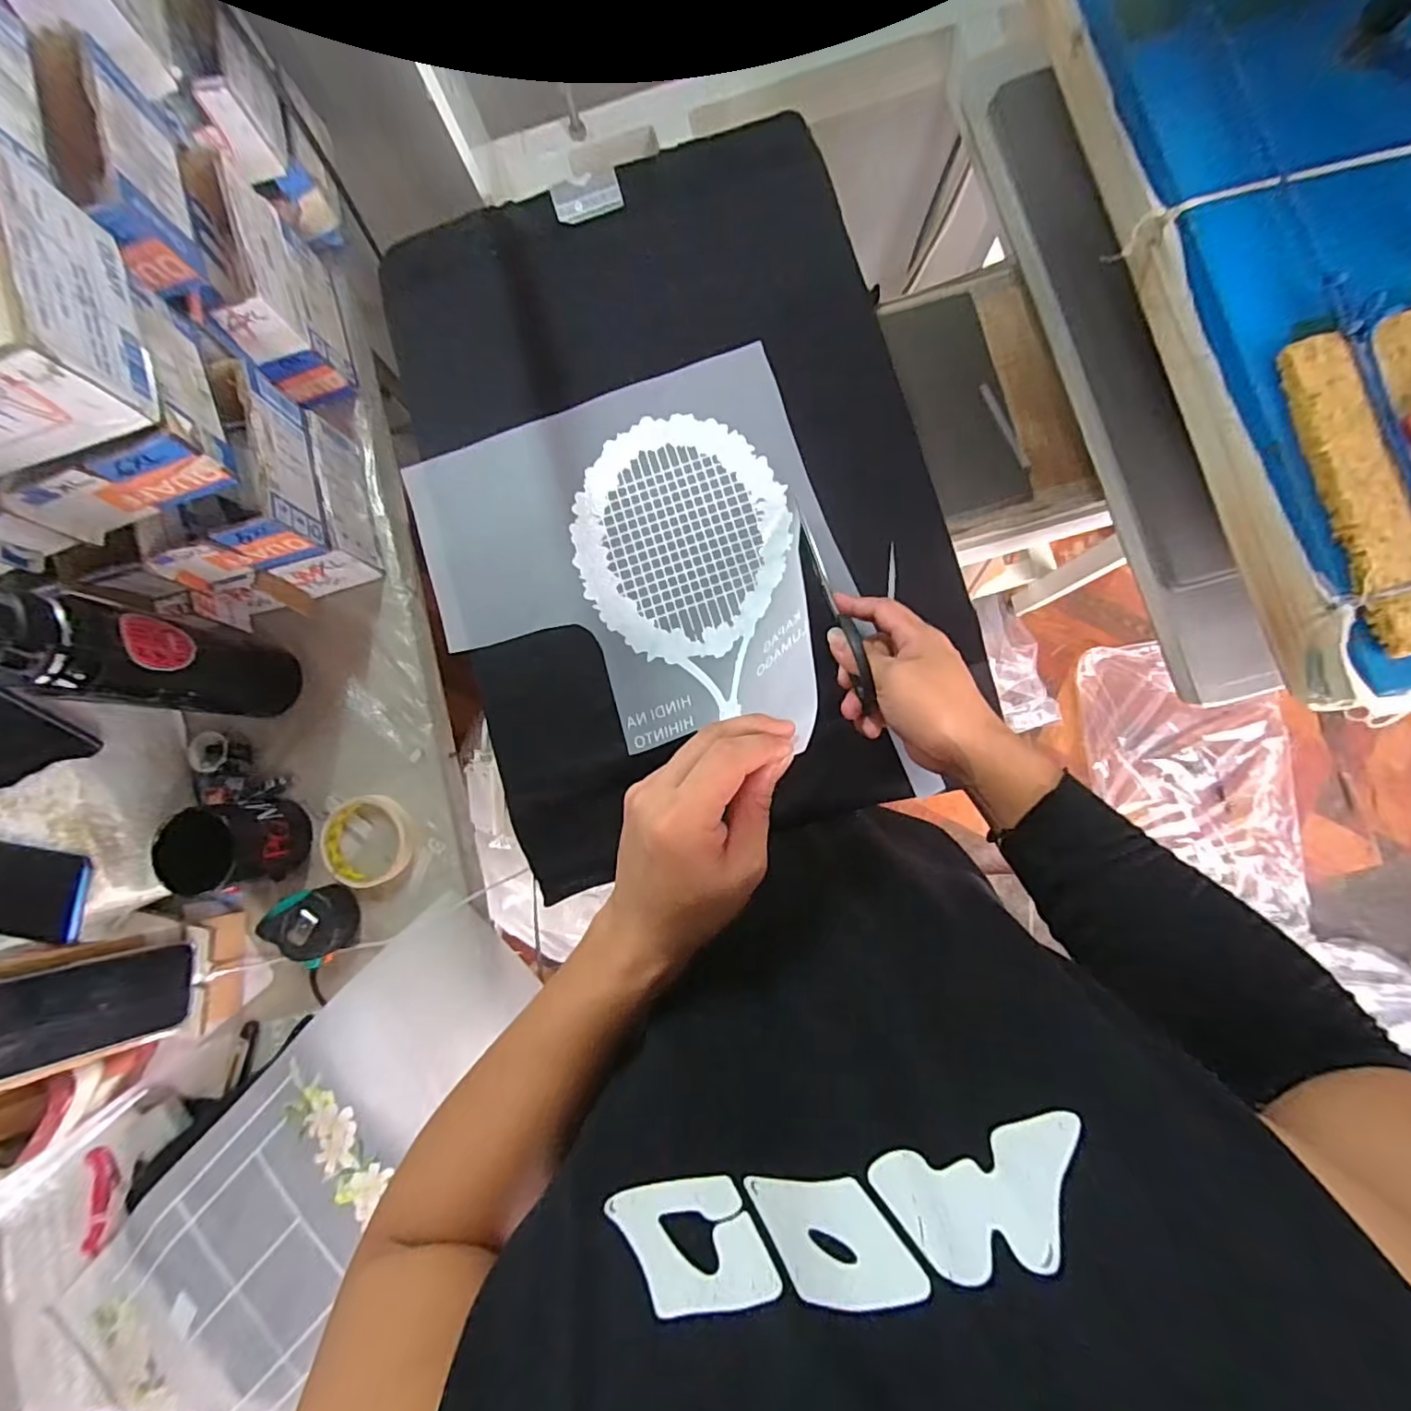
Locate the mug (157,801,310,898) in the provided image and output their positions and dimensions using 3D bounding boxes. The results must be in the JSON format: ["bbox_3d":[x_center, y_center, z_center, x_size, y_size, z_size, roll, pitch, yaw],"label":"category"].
[{"bbox_3d":[-0.459,0.138,0.584,0.080,0.109,0.082,-4,84,4],"label":"mug"}]

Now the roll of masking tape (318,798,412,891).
[{"bbox_3d":[-0.357,0.143,0.625,0.091,0.024,0.093,0,85,4],"label":"roll of masking tape"}]

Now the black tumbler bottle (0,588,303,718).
[{"bbox_3d":[-0.481,-0.036,0.530,0.074,0.300,0.083,14,86,5],"label":"black tumbler bottle"}]

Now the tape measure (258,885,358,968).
[{"bbox_3d":[-0.402,0.227,0.609,0.073,0.050,0.072,0,85,4],"label":"tape measure"}]

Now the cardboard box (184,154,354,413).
[{"bbox_3d":[-0.441,-0.424,0.605,0.056,0.147,0.173,-17,84,2],"label":"cardboard box"}]

